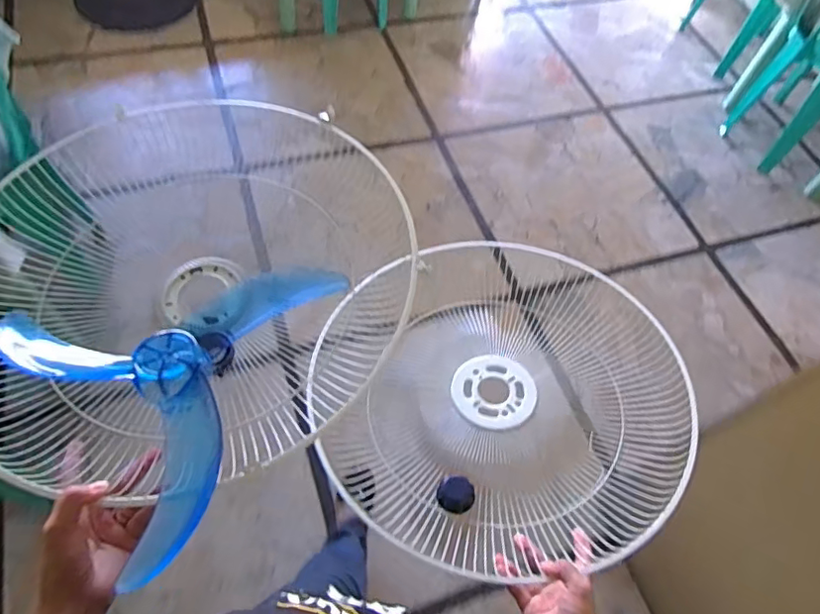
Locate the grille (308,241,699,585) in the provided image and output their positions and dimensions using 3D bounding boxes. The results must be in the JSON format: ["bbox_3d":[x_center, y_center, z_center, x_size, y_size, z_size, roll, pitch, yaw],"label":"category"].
[{"bbox_3d":[0.134,0.119,0.746,0.456,0.101,0.440,2,56,-3],"label":"grille"}]

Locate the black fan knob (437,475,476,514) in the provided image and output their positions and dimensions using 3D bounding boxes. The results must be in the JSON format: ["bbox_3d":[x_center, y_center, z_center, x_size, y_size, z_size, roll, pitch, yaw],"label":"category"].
[{"bbox_3d":[0.058,0.239,0.700,0.044,0.027,0.044,3,59,-5],"label":"black fan knob"}]

